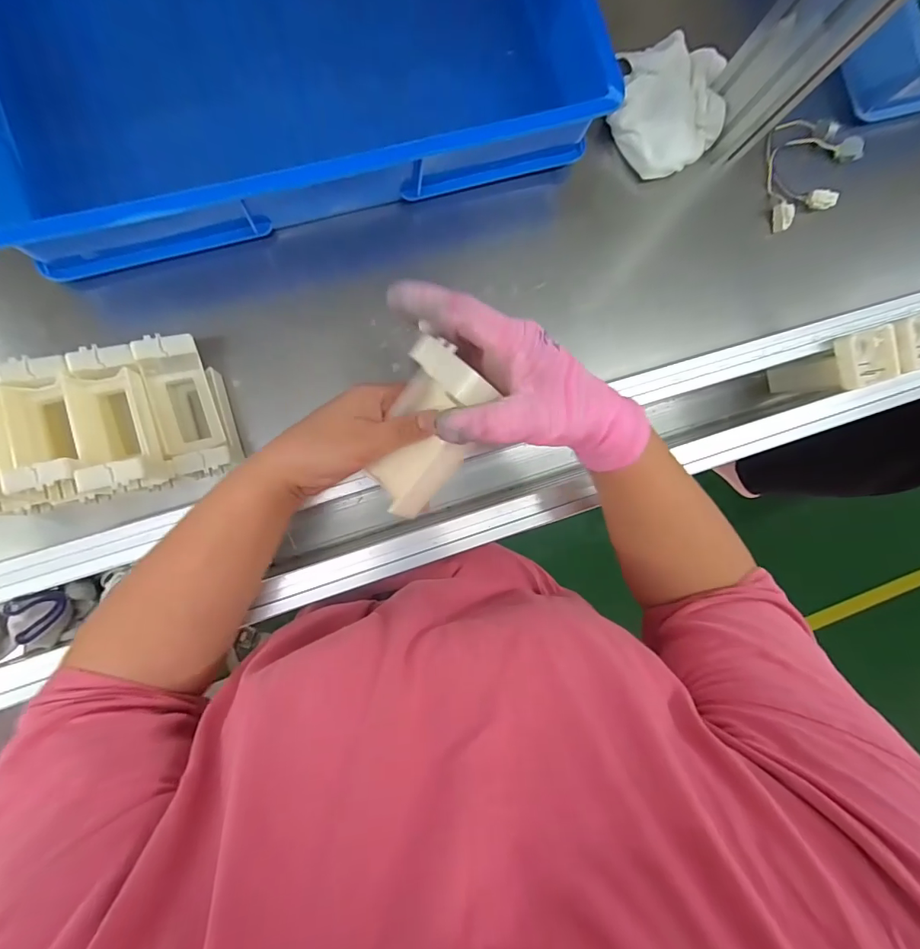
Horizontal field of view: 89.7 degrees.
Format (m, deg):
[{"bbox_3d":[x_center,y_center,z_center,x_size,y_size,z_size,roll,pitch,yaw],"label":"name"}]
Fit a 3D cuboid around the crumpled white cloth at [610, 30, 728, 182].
[{"bbox_3d":[0.250,-0.444,0.555,0.159,0.037,0.135,-37,94,-9],"label":"crumpled white cloth"}]

